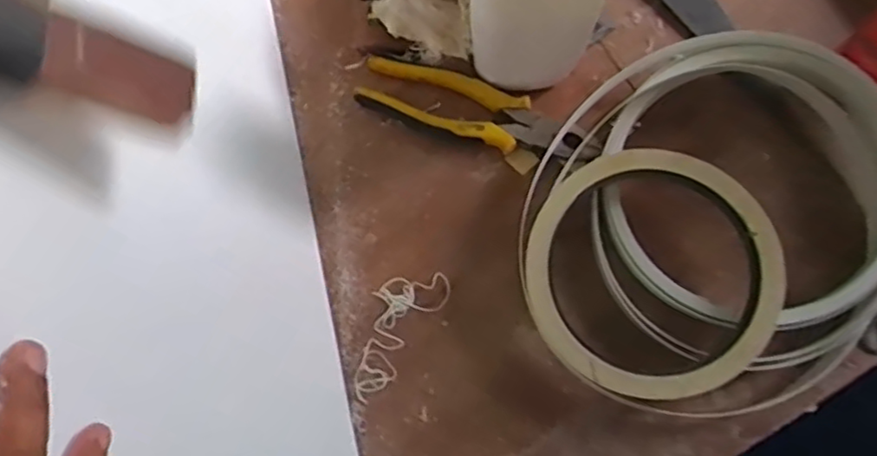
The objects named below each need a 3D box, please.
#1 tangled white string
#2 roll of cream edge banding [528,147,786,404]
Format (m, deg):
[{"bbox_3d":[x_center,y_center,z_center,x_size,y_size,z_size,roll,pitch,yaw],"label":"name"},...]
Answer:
[{"bbox_3d":[-0.038,0.081,0.543,0.049,0.016,0.117,33,82,9],"label":"tangled white string"},{"bbox_3d":[0.163,0.034,0.510,0.188,0.020,0.185,-1,79,8],"label":"roll of cream edge banding"}]

